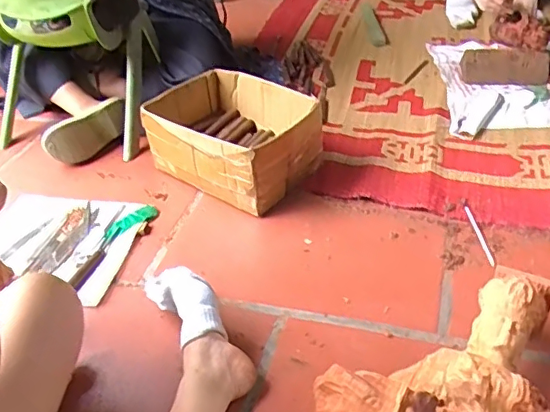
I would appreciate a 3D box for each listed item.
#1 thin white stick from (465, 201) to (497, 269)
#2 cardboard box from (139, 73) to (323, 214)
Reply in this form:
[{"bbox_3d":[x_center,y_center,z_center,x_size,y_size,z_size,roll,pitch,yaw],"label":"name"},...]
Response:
[{"bbox_3d":[0.372,0.049,1.019,0.012,0.004,0.163,-6,40,1],"label":"thin white stick"},{"bbox_3d":[-0.084,-0.143,1.214,0.343,0.168,0.266,23,49,31],"label":"cardboard box"}]

